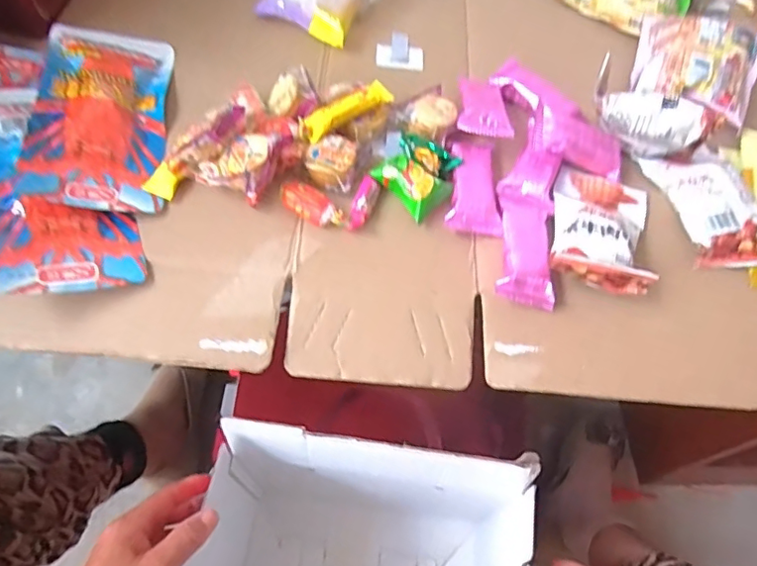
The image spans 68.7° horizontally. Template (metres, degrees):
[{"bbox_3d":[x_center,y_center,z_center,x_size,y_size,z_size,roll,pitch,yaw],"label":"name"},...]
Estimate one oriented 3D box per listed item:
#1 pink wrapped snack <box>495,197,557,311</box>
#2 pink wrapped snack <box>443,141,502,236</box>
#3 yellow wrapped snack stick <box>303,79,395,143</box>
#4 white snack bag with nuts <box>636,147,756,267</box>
[{"bbox_3d":[0.111,-0.022,0.426,0.040,0.023,0.085,8,58,-2],"label":"pink wrapped snack"},{"bbox_3d":[0.081,-0.078,0.455,0.043,0.020,0.081,11,58,0],"label":"pink wrapped snack"},{"bbox_3d":[-0.026,-0.145,0.460,0.081,0.011,0.022,-31,66,-23],"label":"yellow wrapped snack stick"},{"bbox_3d":[0.280,-0.068,0.461,0.074,0.032,0.123,-8,60,-11],"label":"white snack bag with nuts"}]

